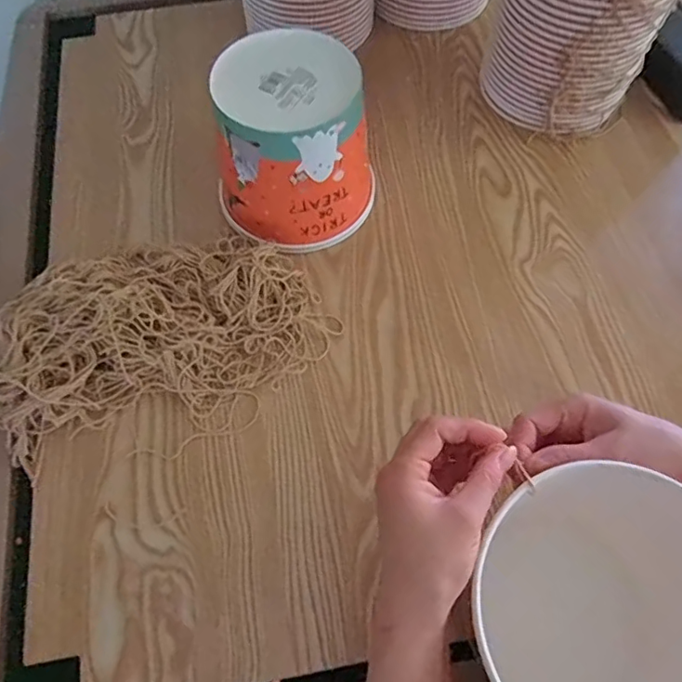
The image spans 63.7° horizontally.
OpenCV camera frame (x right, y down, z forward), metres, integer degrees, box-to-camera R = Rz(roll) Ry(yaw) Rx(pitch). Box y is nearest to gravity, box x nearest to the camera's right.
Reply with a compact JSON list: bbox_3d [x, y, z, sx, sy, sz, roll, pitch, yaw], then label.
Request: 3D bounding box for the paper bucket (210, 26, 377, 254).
[{"bbox_3d":[-0.043,-0.185,0.527,0.146,0.142,0.143,0,64,0],"label":"paper bucket"}]

